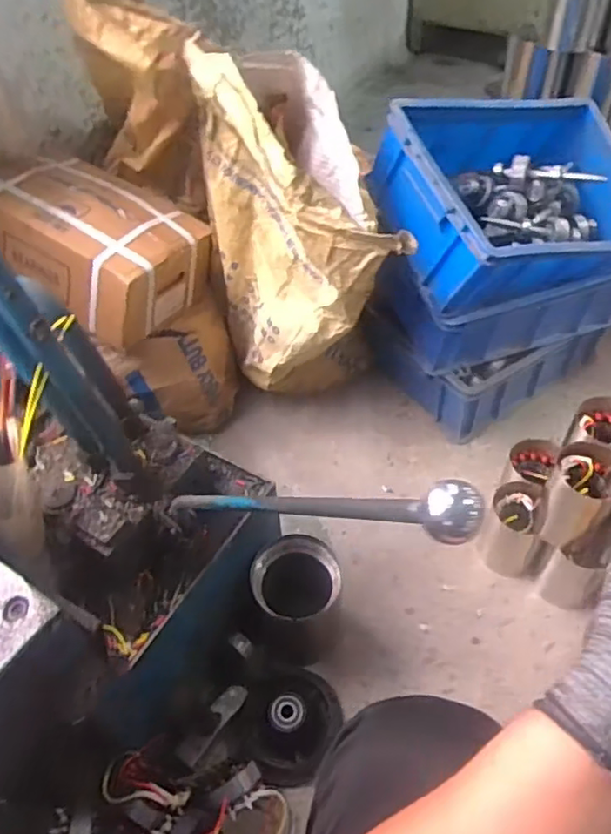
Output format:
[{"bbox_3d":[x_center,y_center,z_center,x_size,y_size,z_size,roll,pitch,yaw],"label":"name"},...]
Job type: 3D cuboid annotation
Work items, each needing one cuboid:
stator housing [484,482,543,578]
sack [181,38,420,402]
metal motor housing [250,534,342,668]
[{"bbox_3d":[0.318,0.174,0.953,0.084,0.138,0.092,16,53,16],"label":"stator housing"},{"bbox_3d":[-0.017,-0.245,1.013,0.235,0.542,0.377,-11,50,-6],"label":"sack"},{"bbox_3d":[-0.013,0.258,0.862,0.125,0.177,0.121,-2,50,2],"label":"metal motor housing"}]

